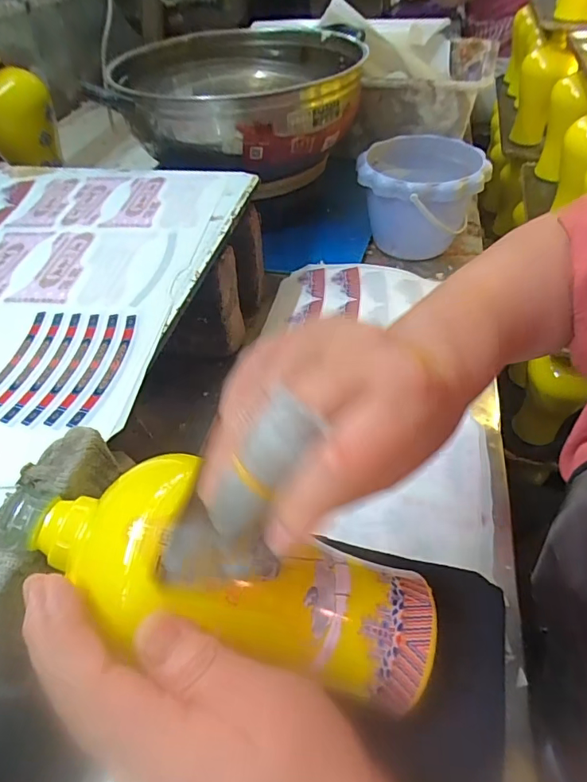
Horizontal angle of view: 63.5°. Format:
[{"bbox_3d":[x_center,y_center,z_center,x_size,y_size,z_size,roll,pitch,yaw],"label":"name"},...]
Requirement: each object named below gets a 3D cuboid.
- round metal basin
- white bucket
[{"bbox_3d":[-0.077,-0.418,0.690,0.333,0.134,0.414,-8,48,-7],"label":"round metal basin"},{"bbox_3d":[0.166,-0.257,0.640,0.153,0.113,0.165,0,47,0],"label":"white bucket"}]

